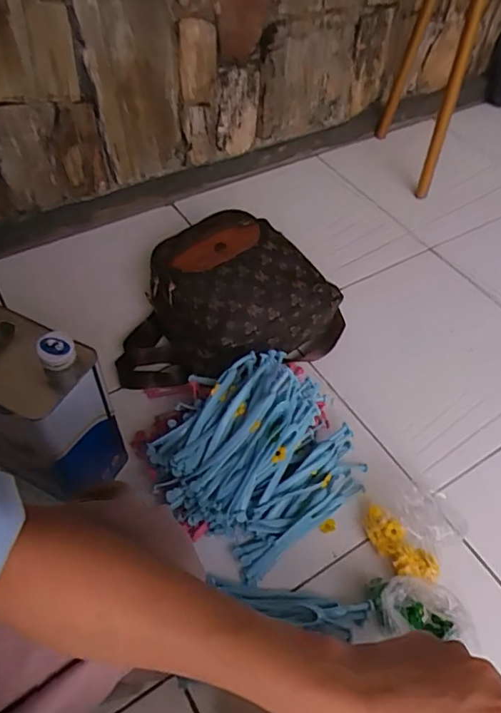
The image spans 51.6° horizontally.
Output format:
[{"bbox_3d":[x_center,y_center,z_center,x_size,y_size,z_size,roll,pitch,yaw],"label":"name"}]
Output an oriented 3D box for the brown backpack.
[{"bbox_3d":[-0.041,-0.105,0.861,0.382,0.159,0.273,-12,53,-12],"label":"brown backpack"}]

